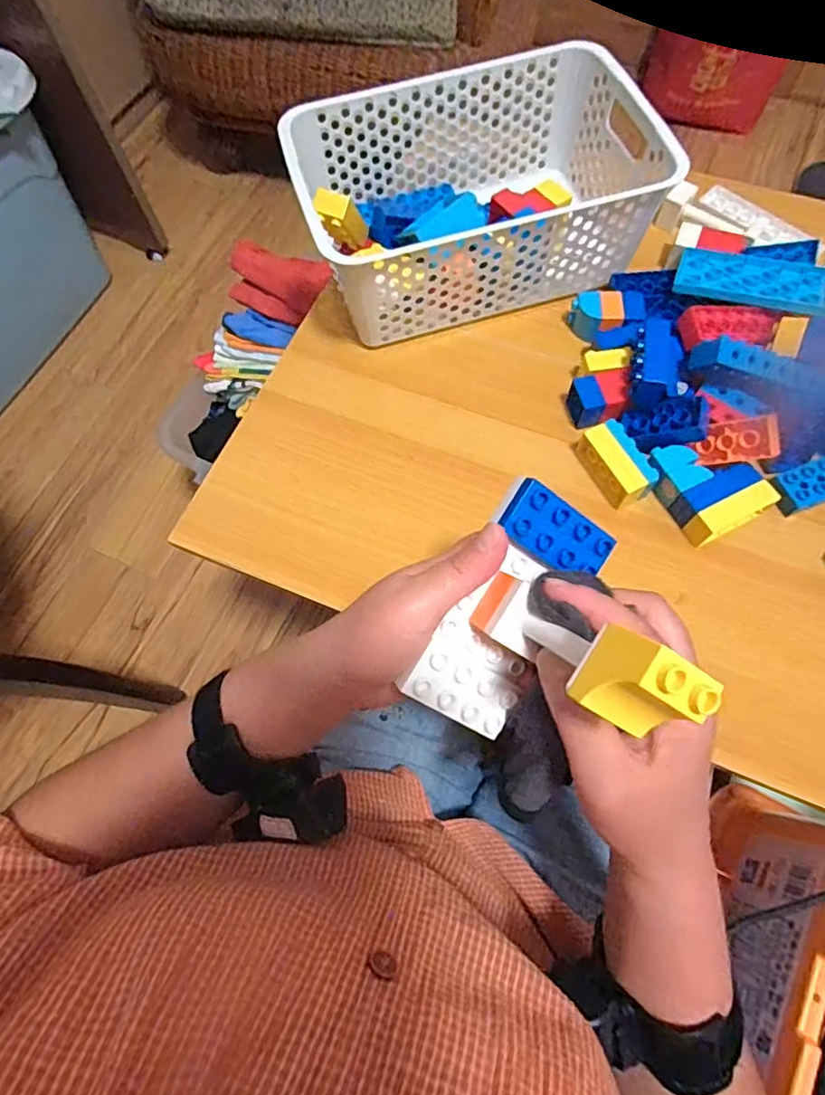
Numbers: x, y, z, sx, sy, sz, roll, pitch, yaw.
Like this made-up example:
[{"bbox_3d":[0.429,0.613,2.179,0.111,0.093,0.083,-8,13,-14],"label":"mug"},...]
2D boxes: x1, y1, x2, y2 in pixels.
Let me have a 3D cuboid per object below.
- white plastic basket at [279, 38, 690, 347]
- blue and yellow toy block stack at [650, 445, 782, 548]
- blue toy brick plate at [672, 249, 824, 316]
[{"bbox_3d":[0.056,-0.323,0.523,0.294,0.105,0.198,-16,69,-3],"label":"white plastic basket"},{"bbox_3d":[0.231,-0.049,0.445,0.065,0.030,0.077,-25,69,-7],"label":"blue and yellow toy block stack"},{"bbox_3d":[0.307,-0.241,0.504,0.128,0.016,0.068,20,71,10],"label":"blue toy brick plate"}]

